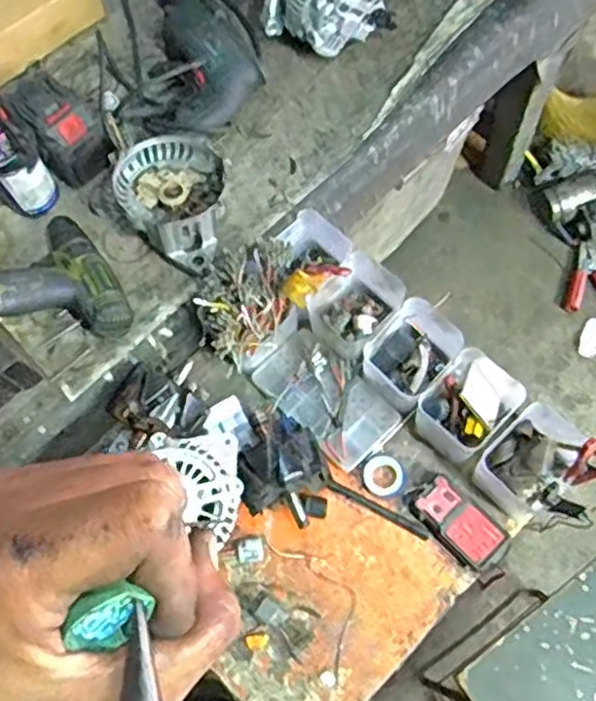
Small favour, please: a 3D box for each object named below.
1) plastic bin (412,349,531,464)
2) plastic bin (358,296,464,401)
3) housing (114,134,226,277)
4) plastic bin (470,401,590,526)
[{"bbox_3d":[0.200,0.068,0.816,0.108,0.071,0.091,-43,74,-12],"label":"plastic bin"},{"bbox_3d":[0.139,0.009,0.841,0.087,0.078,0.109,40,77,15],"label":"plastic bin"},{"bbox_3d":[-0.157,-0.188,0.862,0.133,0.065,0.178,-5,70,1],"label":"housing"},{"bbox_3d":[0.269,0.130,0.789,0.093,0.072,0.120,42,77,16],"label":"plastic bin"}]

